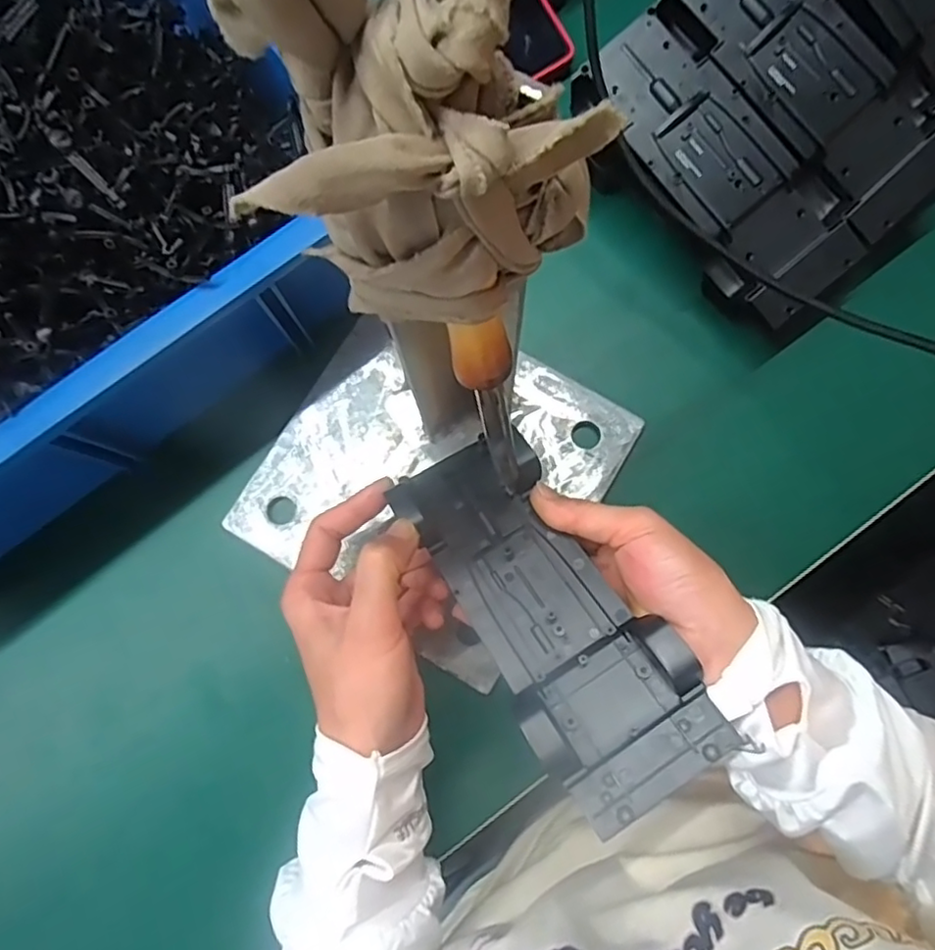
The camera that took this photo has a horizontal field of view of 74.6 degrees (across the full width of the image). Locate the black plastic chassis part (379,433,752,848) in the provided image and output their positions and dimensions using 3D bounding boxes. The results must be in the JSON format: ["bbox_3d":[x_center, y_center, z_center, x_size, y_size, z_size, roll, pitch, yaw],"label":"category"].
[{"bbox_3d":[0.035,0.058,0.293,0.074,0.026,0.191,-33,60,-5],"label":"black plastic chassis part"}]

